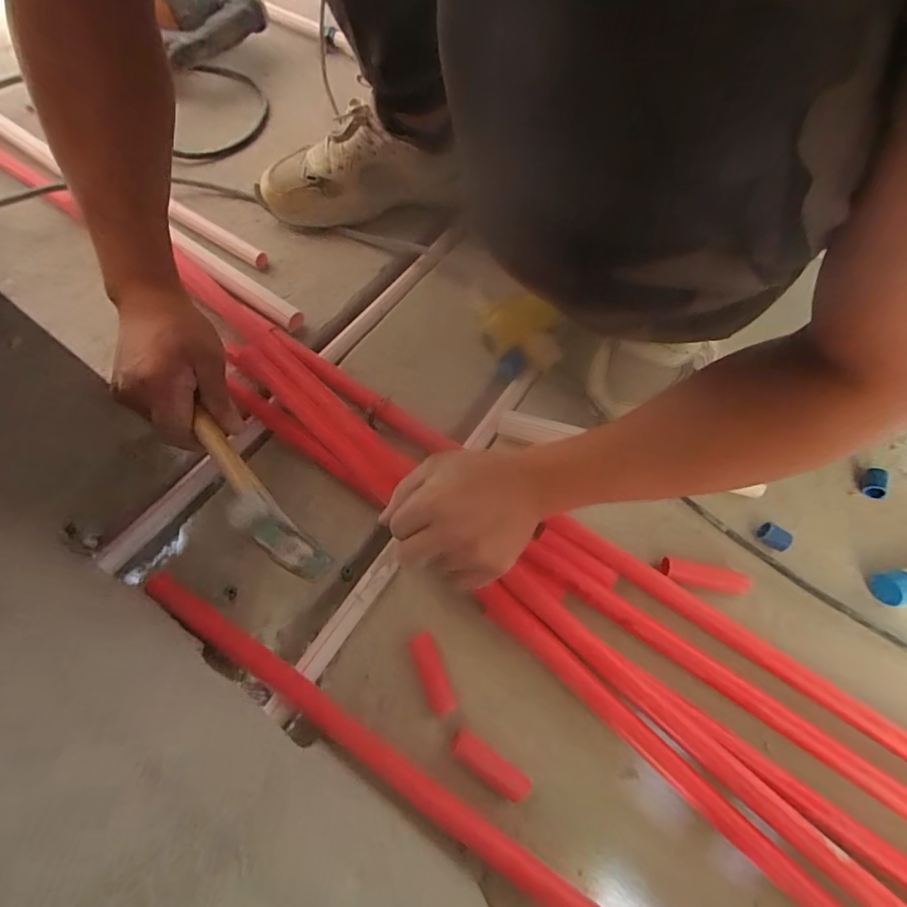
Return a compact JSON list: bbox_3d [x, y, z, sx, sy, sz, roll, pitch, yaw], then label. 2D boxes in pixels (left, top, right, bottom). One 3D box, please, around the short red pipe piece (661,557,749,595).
[{"bbox_3d":[0.221,0.109,0.404,0.076,0.017,0.023,12,65,3],"label":"short red pipe piece"}]

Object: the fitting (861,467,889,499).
[{"bbox_3d":[0.418,0.028,0.451,0.015,0.019,0.031,30,67,11],"label":"fitting"}]

